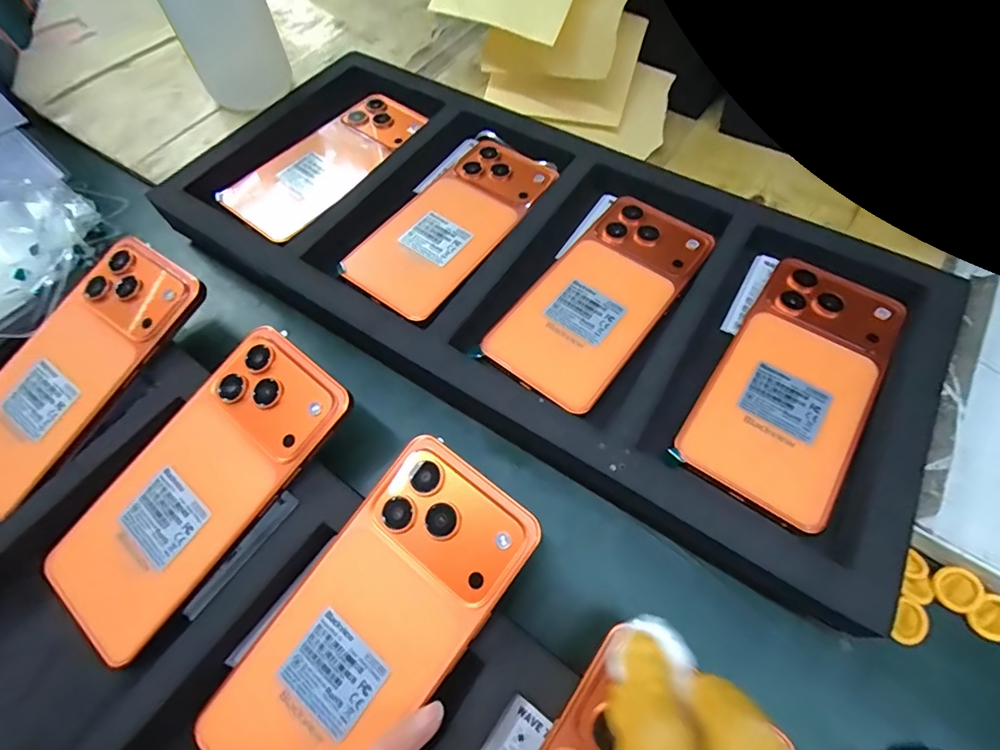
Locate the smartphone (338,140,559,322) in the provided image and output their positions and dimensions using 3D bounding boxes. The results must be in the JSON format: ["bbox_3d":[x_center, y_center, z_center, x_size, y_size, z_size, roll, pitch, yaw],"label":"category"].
[{"bbox_3d":[-0.031,-0.108,0.322,0.077,0.008,0.157,33,67,18],"label":"smartphone"}]

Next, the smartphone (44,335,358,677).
[{"bbox_3d":[-0.154,0.060,0.239,0.074,0.015,0.168,38,85,15],"label":"smartphone"}]

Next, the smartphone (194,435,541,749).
[{"bbox_3d":[-0.060,0.111,0.203,0.075,0.016,0.167,40,86,21],"label":"smartphone"}]

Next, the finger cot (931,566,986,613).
[{"bbox_3d":[0.225,0.105,0.227,0.022,0.005,0.019,-13,63,-6],"label":"finger cot"}]

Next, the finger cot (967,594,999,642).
[{"bbox_3d":[0.239,0.117,0.221,0.020,0.006,0.018,-39,68,-18],"label":"finger cot"}]

